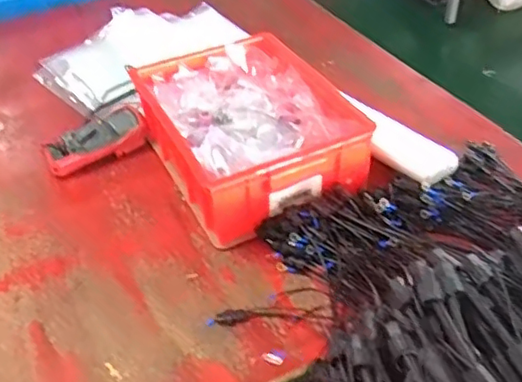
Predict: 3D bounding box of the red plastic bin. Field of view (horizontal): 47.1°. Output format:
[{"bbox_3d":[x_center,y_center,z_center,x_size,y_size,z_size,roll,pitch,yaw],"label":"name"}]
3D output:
[{"bbox_3d":[-0.030,-0.119,1.111,0.316,0.164,0.418,-18,41,-18],"label":"red plastic bin"}]

